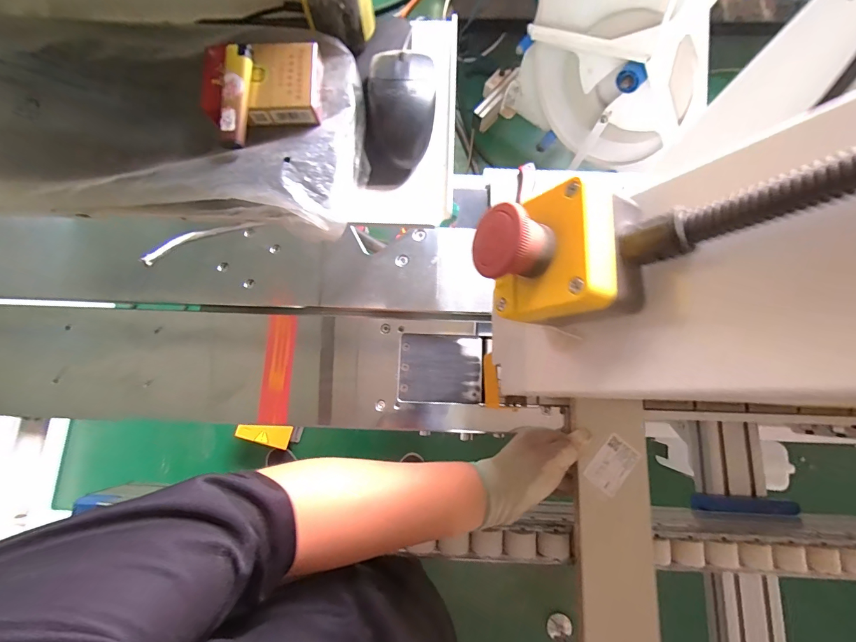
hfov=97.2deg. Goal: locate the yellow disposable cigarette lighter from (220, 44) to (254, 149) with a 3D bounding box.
[{"bbox_3d":[-0.148,-0.173,0.291,0.017,0.018,0.080,4,79,0],"label":"yellow disposable cigarette lighter"}]

